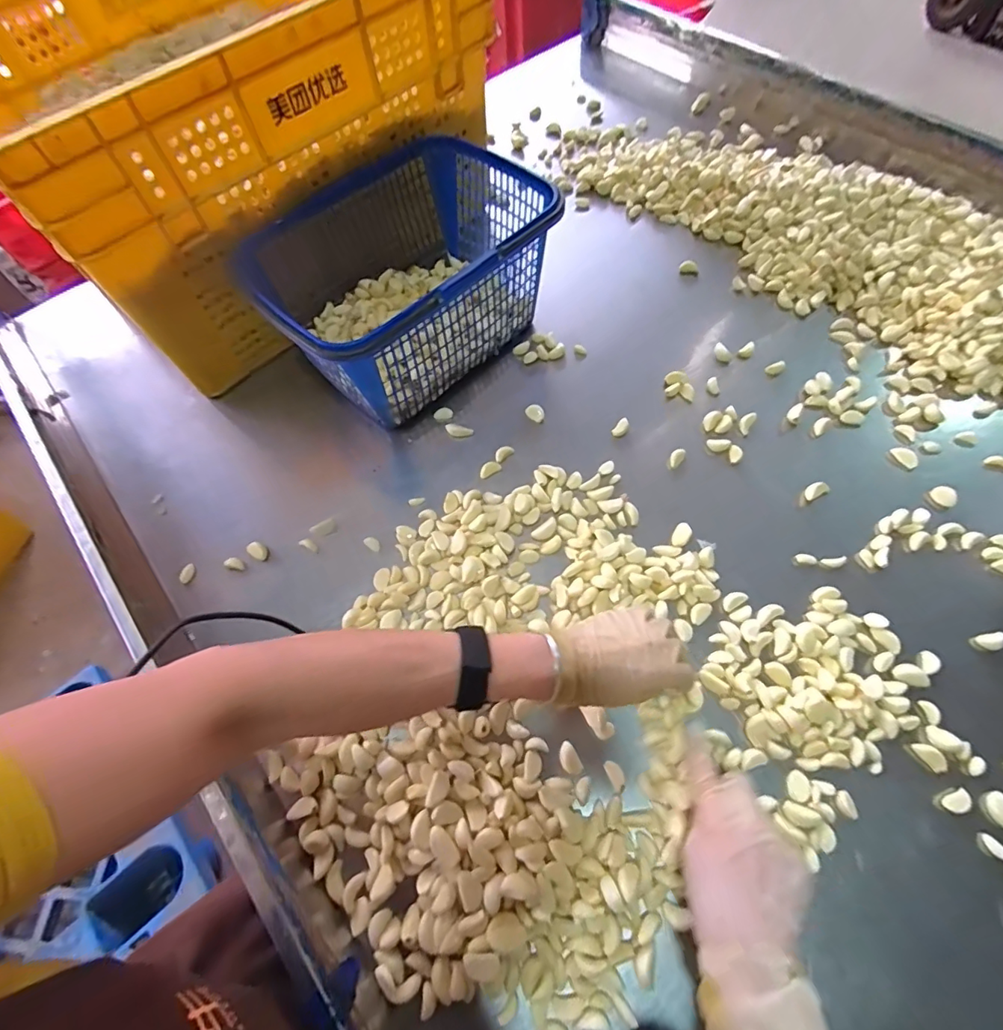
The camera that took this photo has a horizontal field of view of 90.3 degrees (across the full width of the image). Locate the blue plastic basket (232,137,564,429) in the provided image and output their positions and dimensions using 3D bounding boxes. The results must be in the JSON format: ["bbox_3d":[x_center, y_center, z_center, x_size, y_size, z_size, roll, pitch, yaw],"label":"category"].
[{"bbox_3d":[-0.111,-0.274,0.602,0.336,0.158,0.244,-42,68,-18],"label":"blue plastic basket"}]

